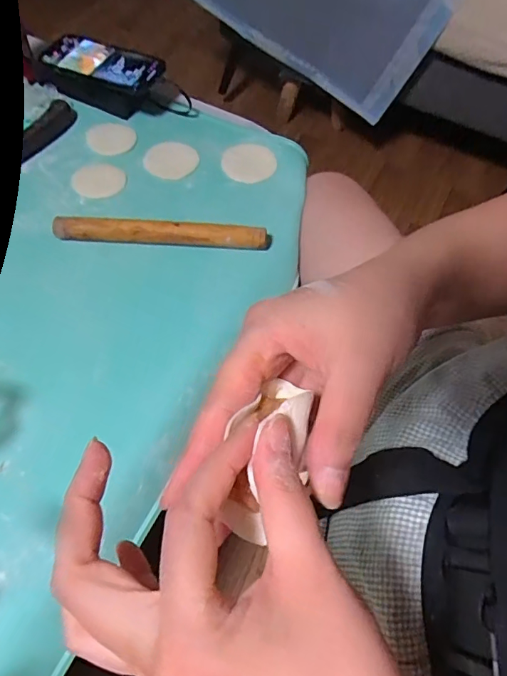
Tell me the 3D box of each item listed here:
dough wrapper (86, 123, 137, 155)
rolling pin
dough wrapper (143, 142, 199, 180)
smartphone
[{"bbox_3d":[-0.195,-0.276,0.649,0.066,0.006,0.066,3,59,-5],"label":"dough wrapper"},{"bbox_3d":[-0.109,-0.123,0.550,0.242,0.024,0.024,1,60,-2],"label":"rolling pin"},{"bbox_3d":[-0.111,-0.242,0.633,0.070,0.004,0.072,1,60,-2],"label":"dough wrapper"},{"bbox_3d":[-0.207,-0.375,0.639,0.156,0.015,0.077,22,62,10],"label":"smartphone"}]

